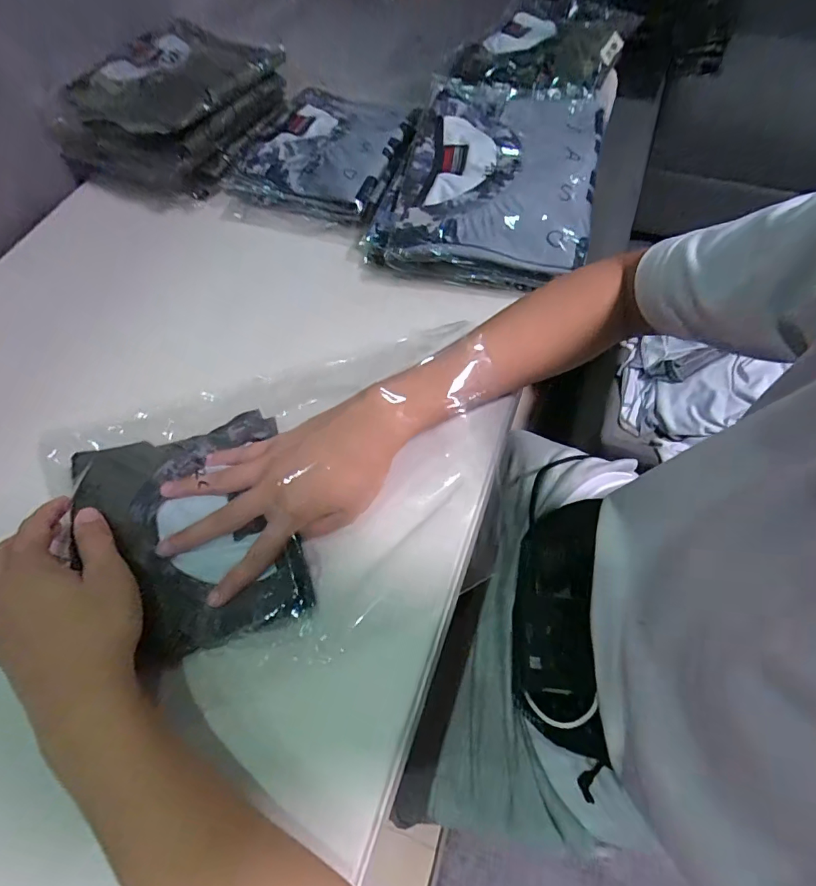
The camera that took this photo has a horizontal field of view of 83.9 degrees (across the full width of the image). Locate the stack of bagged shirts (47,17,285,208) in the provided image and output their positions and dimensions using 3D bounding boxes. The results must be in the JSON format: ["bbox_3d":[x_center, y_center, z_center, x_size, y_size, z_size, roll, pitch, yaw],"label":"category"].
[{"bbox_3d":[-0.282,-0.409,0.547,0.187,0.069,0.234,27,67,14],"label":"stack of bagged shirts"}]

